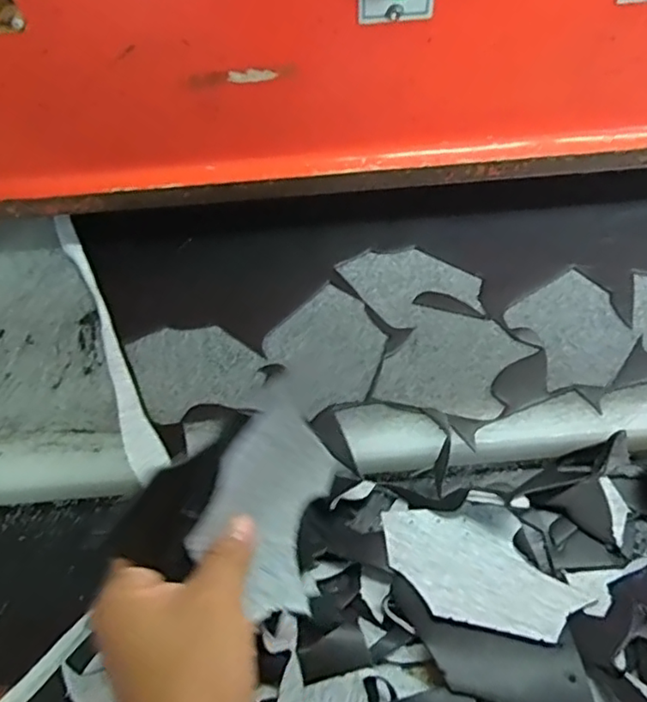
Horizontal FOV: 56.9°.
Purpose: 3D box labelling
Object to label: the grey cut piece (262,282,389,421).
[{"bbox_3d":[0.002,-0.004,0.531,0.103,0.005,0.124,-21,52,-14],"label":"grey cut piece"}]

